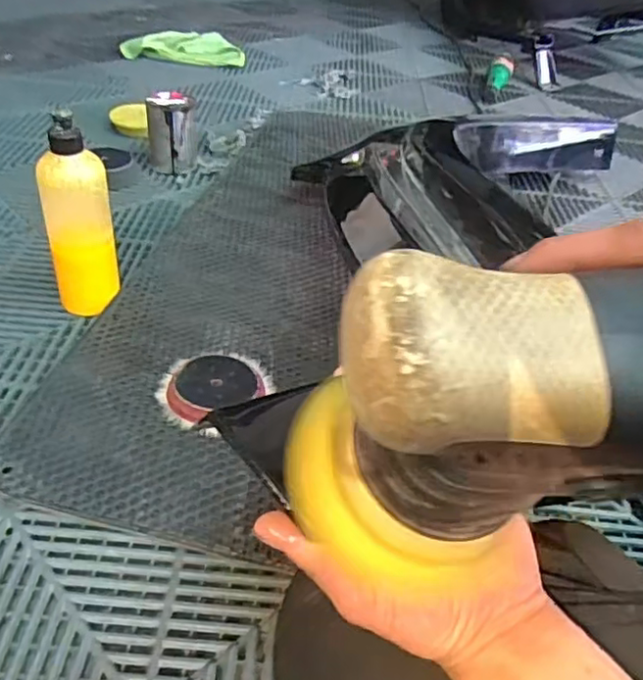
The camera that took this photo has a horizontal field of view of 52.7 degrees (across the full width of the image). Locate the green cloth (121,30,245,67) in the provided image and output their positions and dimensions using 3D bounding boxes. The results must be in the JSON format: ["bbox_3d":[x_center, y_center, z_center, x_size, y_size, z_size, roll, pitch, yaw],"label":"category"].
[{"bbox_3d":[-0.300,-0.640,1.414,0.262,0.046,0.112,2,39,-6],"label":"green cloth"}]

